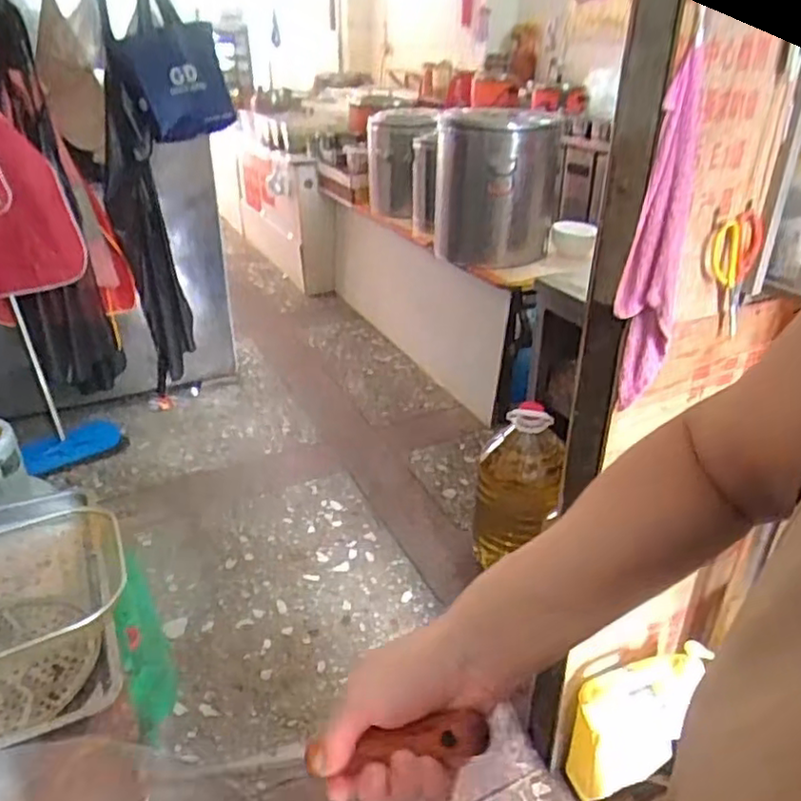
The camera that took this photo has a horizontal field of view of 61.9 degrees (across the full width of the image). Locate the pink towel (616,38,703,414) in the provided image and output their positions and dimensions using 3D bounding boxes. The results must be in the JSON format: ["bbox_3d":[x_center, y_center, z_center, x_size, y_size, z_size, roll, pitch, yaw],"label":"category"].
[{"bbox_3d":[0.323,-0.189,0.838,0.065,0.417,0.045,5,30,8],"label":"pink towel"}]

